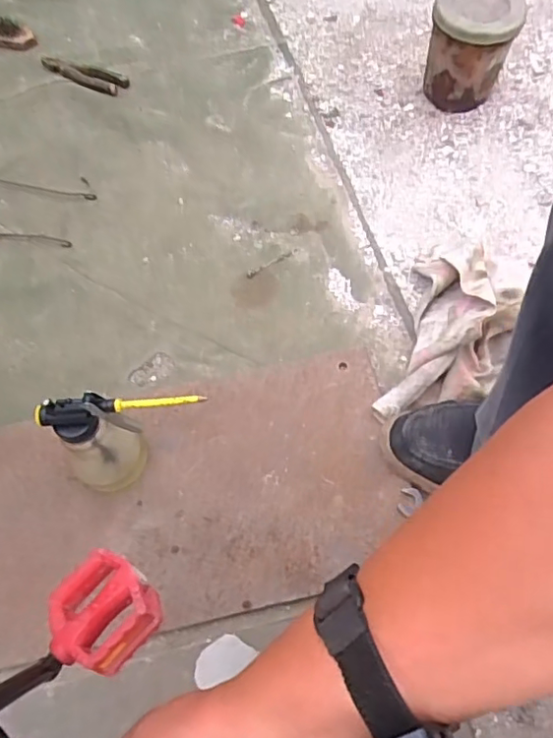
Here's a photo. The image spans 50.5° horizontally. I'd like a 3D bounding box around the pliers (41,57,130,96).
[{"bbox_3d":[-0.318,-0.481,0.964,0.160,0.010,0.048,21,65,11],"label":"pliers"}]

